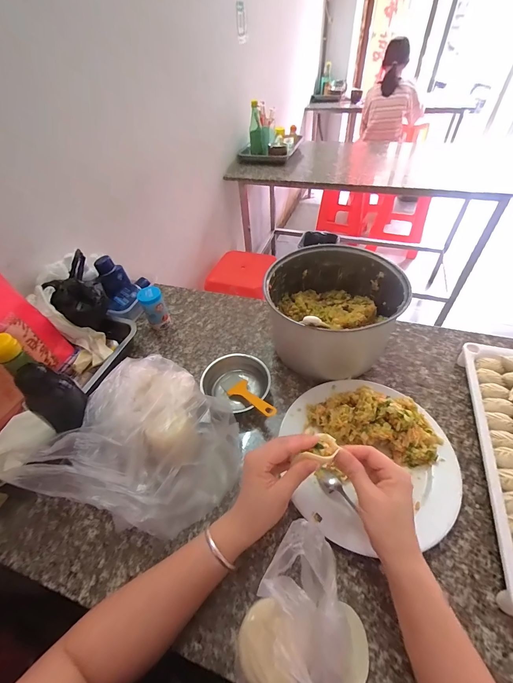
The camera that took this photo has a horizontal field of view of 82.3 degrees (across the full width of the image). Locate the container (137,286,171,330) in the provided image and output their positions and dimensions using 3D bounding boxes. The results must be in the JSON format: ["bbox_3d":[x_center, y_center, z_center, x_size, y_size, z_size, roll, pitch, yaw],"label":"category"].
[{"bbox_3d":[-0.223,-0.072,0.650,0.047,0.089,0.052,-23,50,-16],"label":"container"}]

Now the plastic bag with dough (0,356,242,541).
[{"bbox_3d":[-0.161,0.144,0.433,0.257,0.108,0.233,16,51,19],"label":"plastic bag with dough"}]

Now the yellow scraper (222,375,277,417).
[{"bbox_3d":[-0.013,0.092,0.500,0.039,0.015,0.137,-31,28,-22],"label":"yellow scraper"}]

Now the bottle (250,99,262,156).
[{"bbox_3d":[-0.002,-0.953,1.343,0.061,0.221,0.056,-5,47,0],"label":"bottle"}]

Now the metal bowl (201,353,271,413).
[{"bbox_3d":[-0.034,0.077,0.533,0.122,0.045,0.104,29,55,27],"label":"metal bowl"}]

